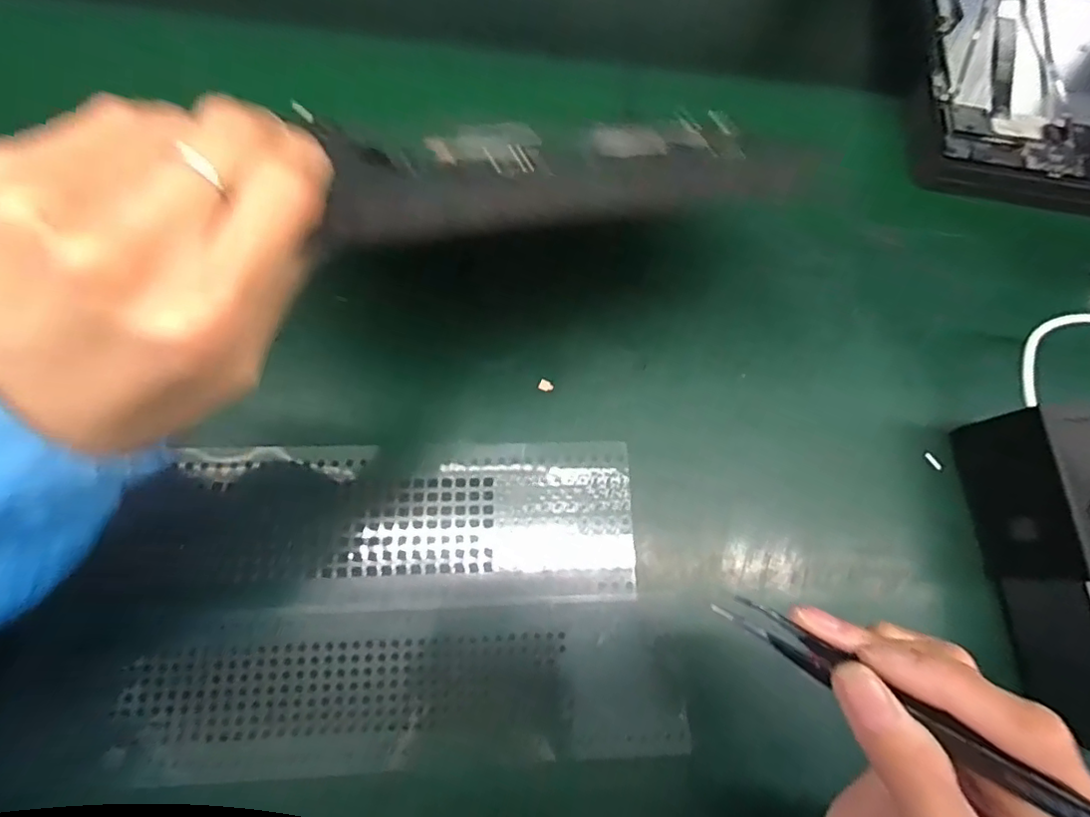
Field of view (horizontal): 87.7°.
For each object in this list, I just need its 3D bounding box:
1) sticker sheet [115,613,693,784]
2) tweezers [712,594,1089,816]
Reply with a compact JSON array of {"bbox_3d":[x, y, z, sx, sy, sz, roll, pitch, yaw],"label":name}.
[{"bbox_3d":[-0.059,0.130,0.261,0.246,0.004,0.063,0,73,-5],"label":"sticker sheet"},{"bbox_3d":[0.102,0.084,0.155,0.120,0.013,0.007,24,69,41],"label":"tweezers"}]

